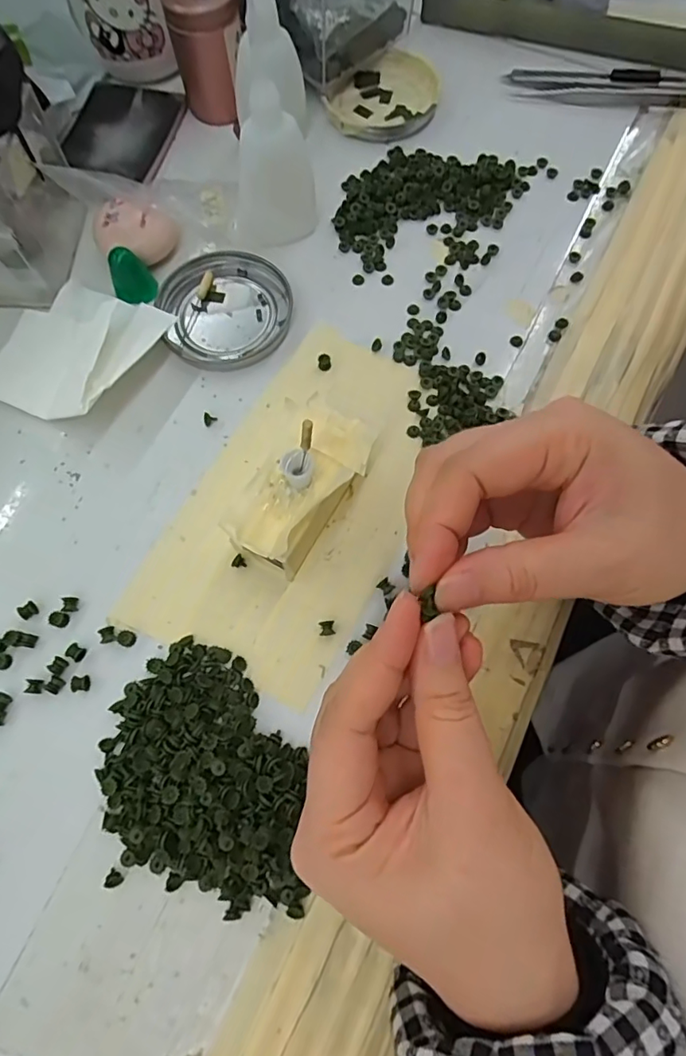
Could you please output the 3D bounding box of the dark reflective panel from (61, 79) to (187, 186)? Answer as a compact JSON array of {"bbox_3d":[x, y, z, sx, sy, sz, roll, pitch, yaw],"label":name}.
[{"bbox_3d":[-0.151,-0.272,0.366,0.069,0.008,0.084,14,72,5],"label":"dark reflective panel"}]

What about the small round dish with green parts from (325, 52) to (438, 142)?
[{"bbox_3d":[0.030,-0.299,0.374,0.070,0.011,0.083,35,75,11],"label":"small round dish with green parts"}]

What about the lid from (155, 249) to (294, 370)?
[{"bbox_3d":[-0.068,-0.130,0.317,0.075,0.009,0.073,0,72,0],"label":"lid"}]

